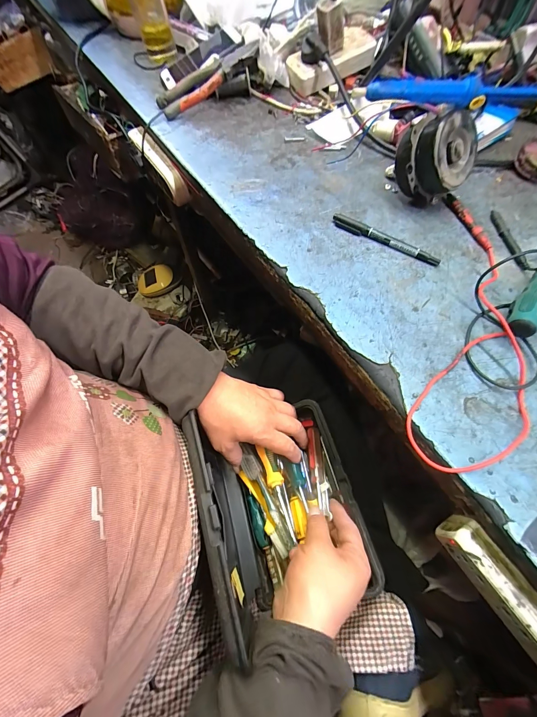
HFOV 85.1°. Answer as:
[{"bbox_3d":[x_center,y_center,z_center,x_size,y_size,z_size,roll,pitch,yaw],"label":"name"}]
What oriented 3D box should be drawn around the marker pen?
[{"bbox_3d":[0.140,-0.144,0.354,0.135,0.010,0.016,31,67,16],"label":"marker pen"}]

